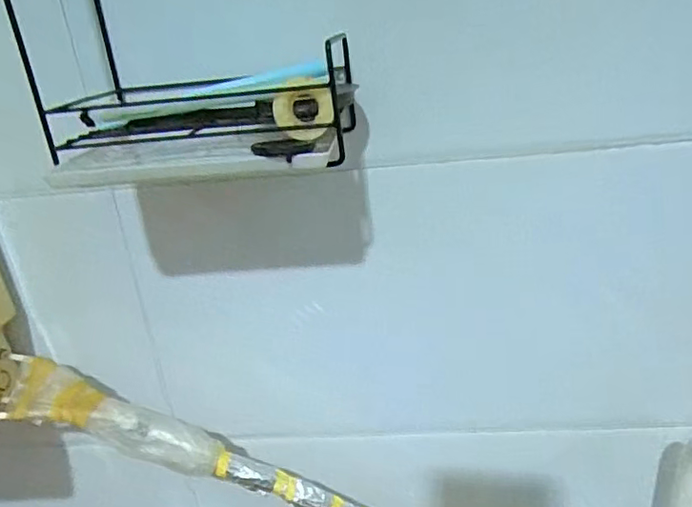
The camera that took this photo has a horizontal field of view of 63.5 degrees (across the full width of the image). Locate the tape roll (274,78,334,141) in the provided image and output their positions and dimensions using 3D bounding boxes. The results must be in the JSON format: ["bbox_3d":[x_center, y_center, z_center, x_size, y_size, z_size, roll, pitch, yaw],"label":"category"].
[{"bbox_3d":[-0.026,-0.096,0.373,0.039,0.036,0.018,-1,23,14],"label":"tape roll"}]

